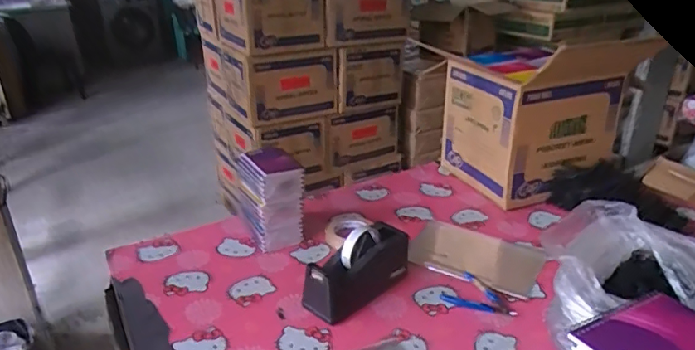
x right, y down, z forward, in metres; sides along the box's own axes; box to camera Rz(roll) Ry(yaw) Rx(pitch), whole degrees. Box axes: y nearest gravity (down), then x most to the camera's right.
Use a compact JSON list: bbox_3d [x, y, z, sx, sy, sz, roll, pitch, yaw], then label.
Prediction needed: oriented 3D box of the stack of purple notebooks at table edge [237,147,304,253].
[{"bbox_3d":[-0.159,0.049,1.070,0.115,0.173,0.131,-9,26,-16],"label":"stack of purple notebooks at table edge"}]

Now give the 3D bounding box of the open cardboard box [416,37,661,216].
[{"bbox_3d":[0.432,-0.156,1.269,0.310,0.346,0.319,-14,28,-26],"label":"open cardboard box"}]

